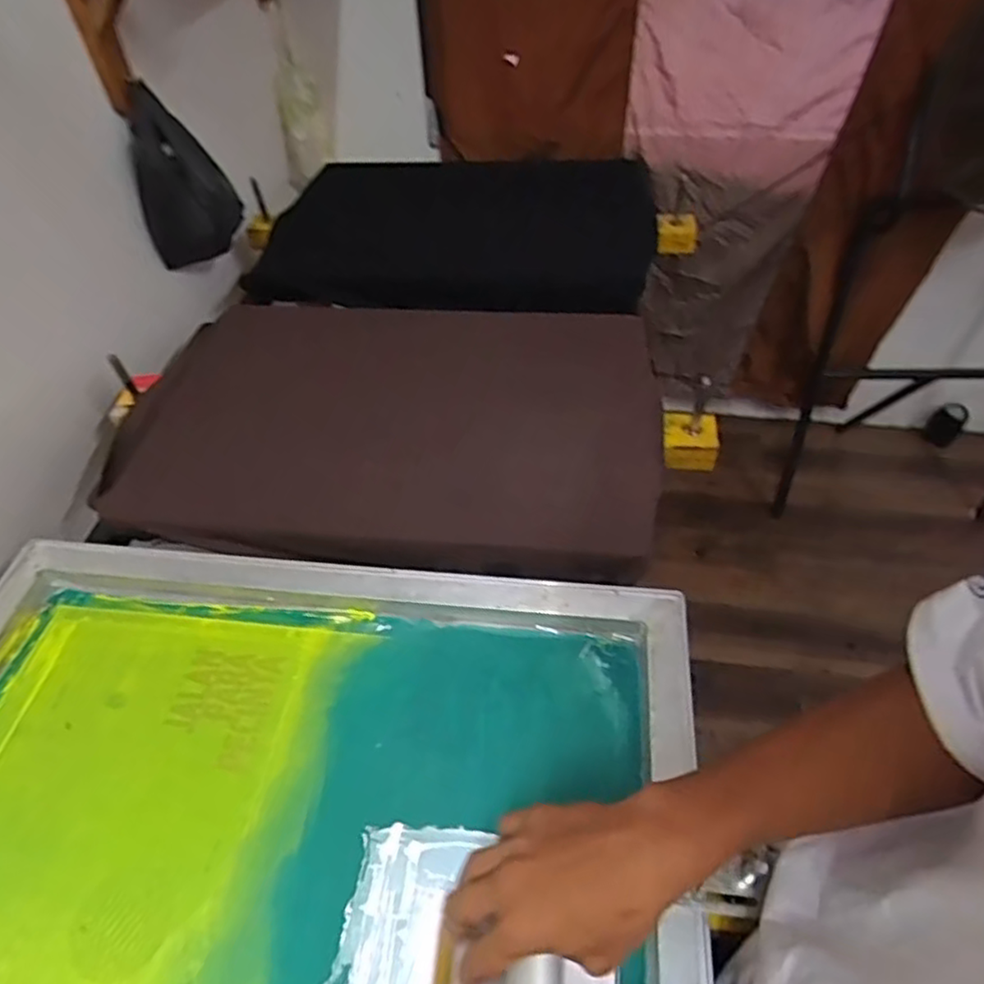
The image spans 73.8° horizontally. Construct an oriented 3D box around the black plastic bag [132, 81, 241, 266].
[{"bbox_3d":[-0.464,-0.461,0.987,0.149,0.221,0.053,-23,53,-17],"label":"black plastic bag"}]

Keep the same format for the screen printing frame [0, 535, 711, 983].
[{"bbox_3d":[-0.178,0.252,0.510,0.648,0.040,0.469,3,49,7],"label":"screen printing frame"}]

